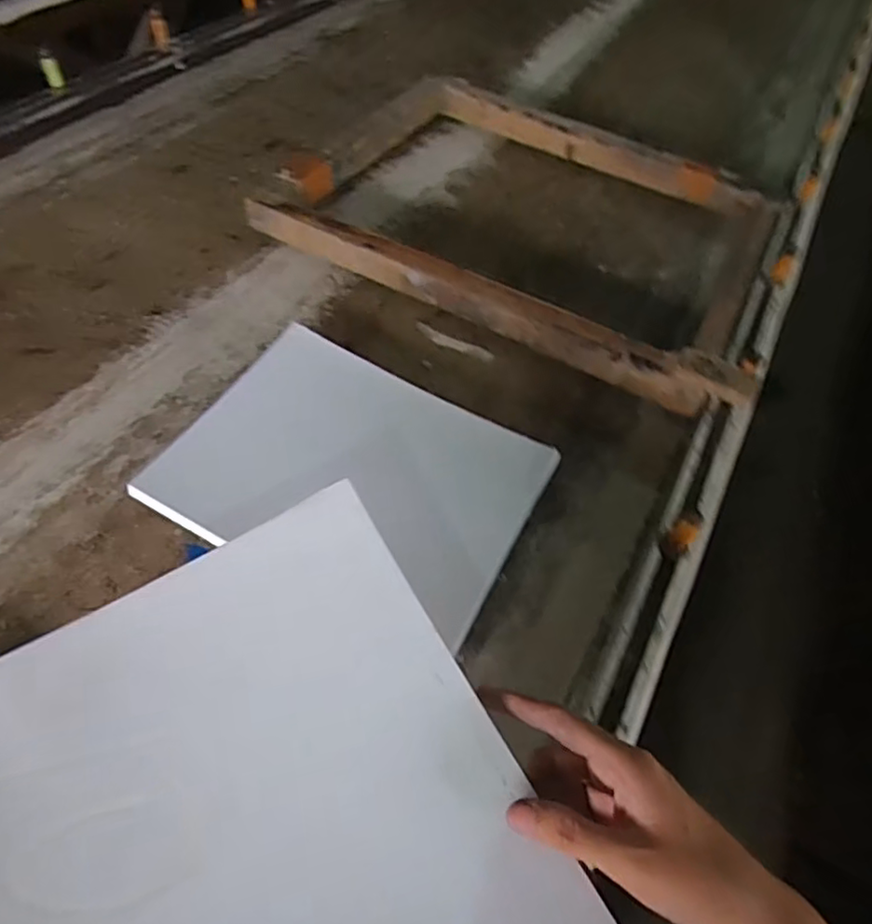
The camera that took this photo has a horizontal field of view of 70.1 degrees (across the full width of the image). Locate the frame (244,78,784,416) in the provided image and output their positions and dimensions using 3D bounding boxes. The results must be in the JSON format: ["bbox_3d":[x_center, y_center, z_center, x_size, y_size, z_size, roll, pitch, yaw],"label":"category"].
[{"bbox_3d":[0.115,-0.283,0.714,0.511,0.056,0.395,24,55,12],"label":"frame"}]

